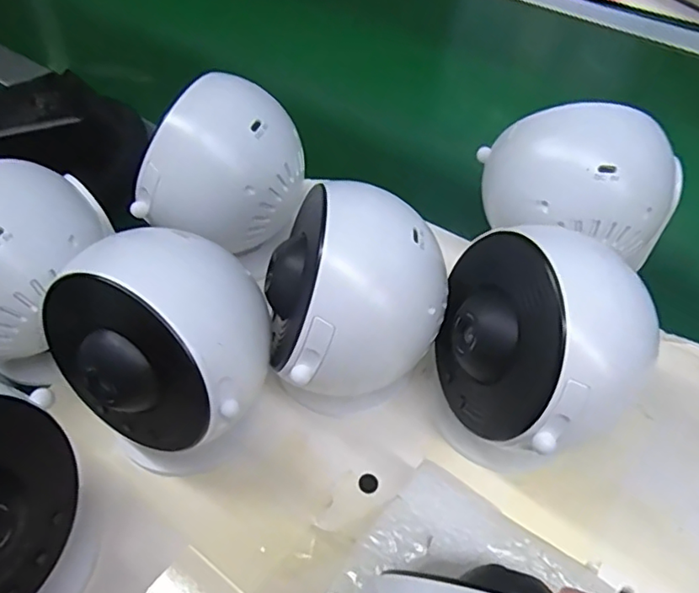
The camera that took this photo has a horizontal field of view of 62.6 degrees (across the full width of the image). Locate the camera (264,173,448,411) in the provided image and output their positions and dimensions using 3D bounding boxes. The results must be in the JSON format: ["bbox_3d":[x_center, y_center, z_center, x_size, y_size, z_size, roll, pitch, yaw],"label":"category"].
[{"bbox_3d":[0.001,0.012,0.300,0.084,0.127,0.076,-12,53,-9],"label":"camera"}]

